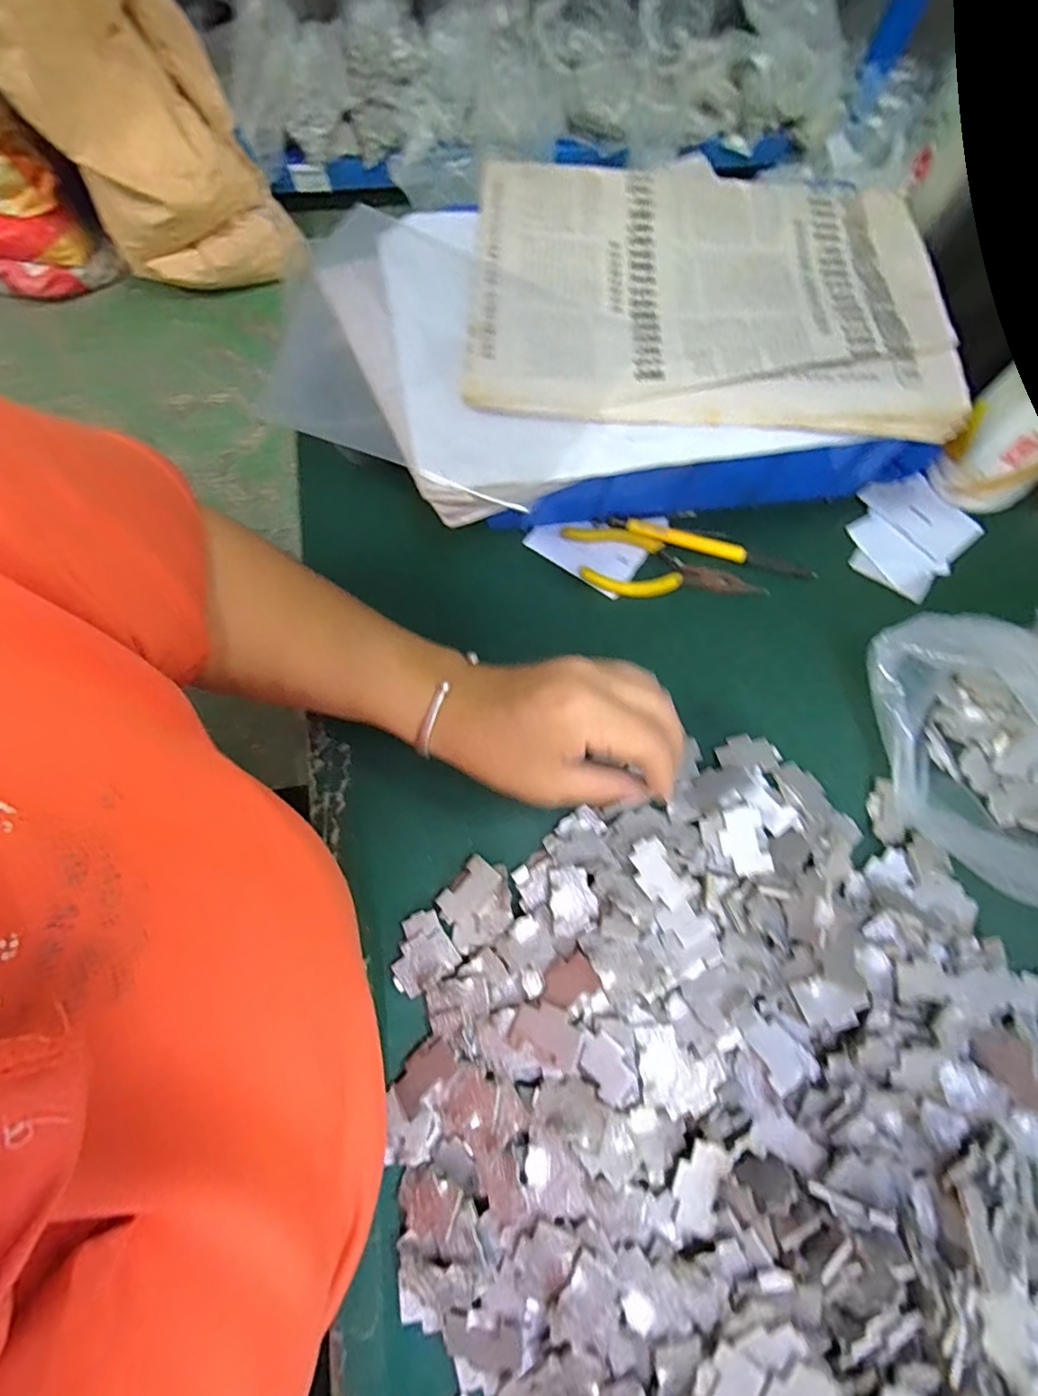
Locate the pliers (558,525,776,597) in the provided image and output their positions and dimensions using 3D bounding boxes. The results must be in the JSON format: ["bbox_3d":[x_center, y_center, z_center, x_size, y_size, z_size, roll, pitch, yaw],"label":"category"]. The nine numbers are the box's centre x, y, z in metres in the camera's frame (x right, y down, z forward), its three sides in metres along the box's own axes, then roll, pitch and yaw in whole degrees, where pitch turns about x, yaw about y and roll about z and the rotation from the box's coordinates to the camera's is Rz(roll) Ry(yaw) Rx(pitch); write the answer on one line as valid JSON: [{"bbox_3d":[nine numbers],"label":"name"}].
[{"bbox_3d":[0.095,-0.086,0.383,0.133,0.015,0.044,16,72,4],"label":"pliers"}]

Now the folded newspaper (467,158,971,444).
[{"bbox_3d":[0.111,-0.245,0.336,0.270,0.024,0.192,5,72,1],"label":"folded newspaper"}]

